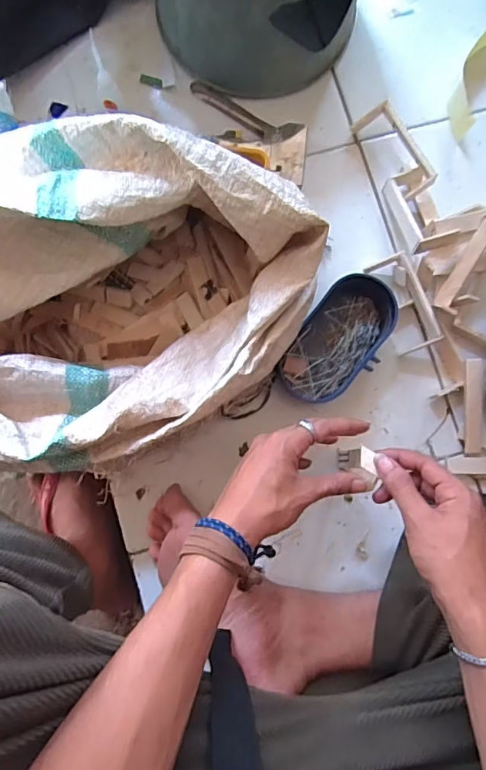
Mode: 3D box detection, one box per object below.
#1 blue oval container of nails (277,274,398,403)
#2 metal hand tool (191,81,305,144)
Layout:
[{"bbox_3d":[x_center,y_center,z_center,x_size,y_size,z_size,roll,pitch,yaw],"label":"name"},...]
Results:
[{"bbox_3d":[0.107,-0.051,0.548,0.087,0.040,0.158,34,82,2],"label":"blue oval container of nails"},{"bbox_3d":[0.001,-0.330,0.580,0.142,0.024,0.037,36,82,3],"label":"metal hand tool"}]

